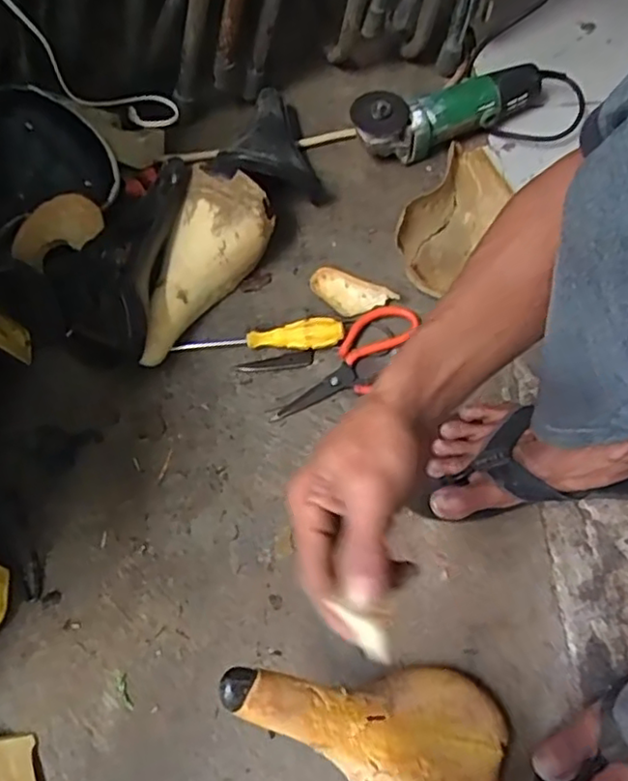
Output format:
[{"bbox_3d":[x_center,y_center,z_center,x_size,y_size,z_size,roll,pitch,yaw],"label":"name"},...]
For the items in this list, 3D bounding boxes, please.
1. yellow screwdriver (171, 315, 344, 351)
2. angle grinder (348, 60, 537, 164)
[{"bbox_3d":[-0.062,-0.058,0.725,0.187,0.029,0.029,-3,64,0],"label":"yellow screwdriver"},{"bbox_3d":[0.176,-0.357,0.839,0.262,0.083,0.059,-17,65,-6],"label":"angle grinder"}]

